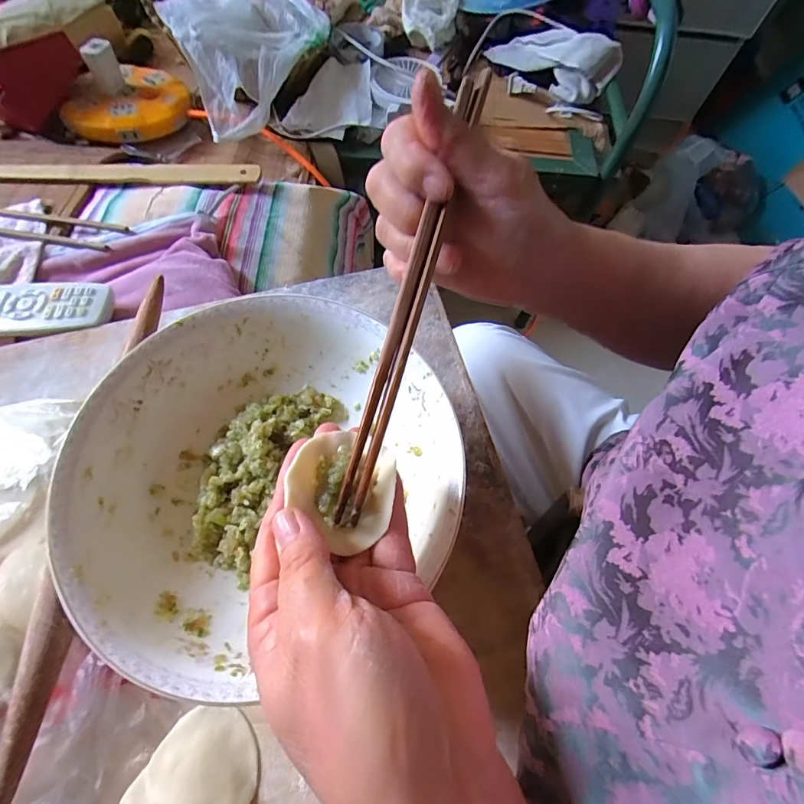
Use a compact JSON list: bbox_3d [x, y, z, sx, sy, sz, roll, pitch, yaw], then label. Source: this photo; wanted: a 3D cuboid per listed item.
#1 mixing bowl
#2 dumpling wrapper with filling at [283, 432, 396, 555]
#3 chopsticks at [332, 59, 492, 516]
[{"bbox_3d":[-0.082,0.041,0.271,0.213,0.079,0.208,-1,64,2],"label":"mixing bowl"},{"bbox_3d":[-0.026,0.038,0.195,0.044,0.018,0.050,18,66,11],"label":"dumpling wrapper with filling"},{"bbox_3d":[0.007,-0.057,0.211,0.014,0.021,0.235,15,83,9],"label":"chopsticks"}]

